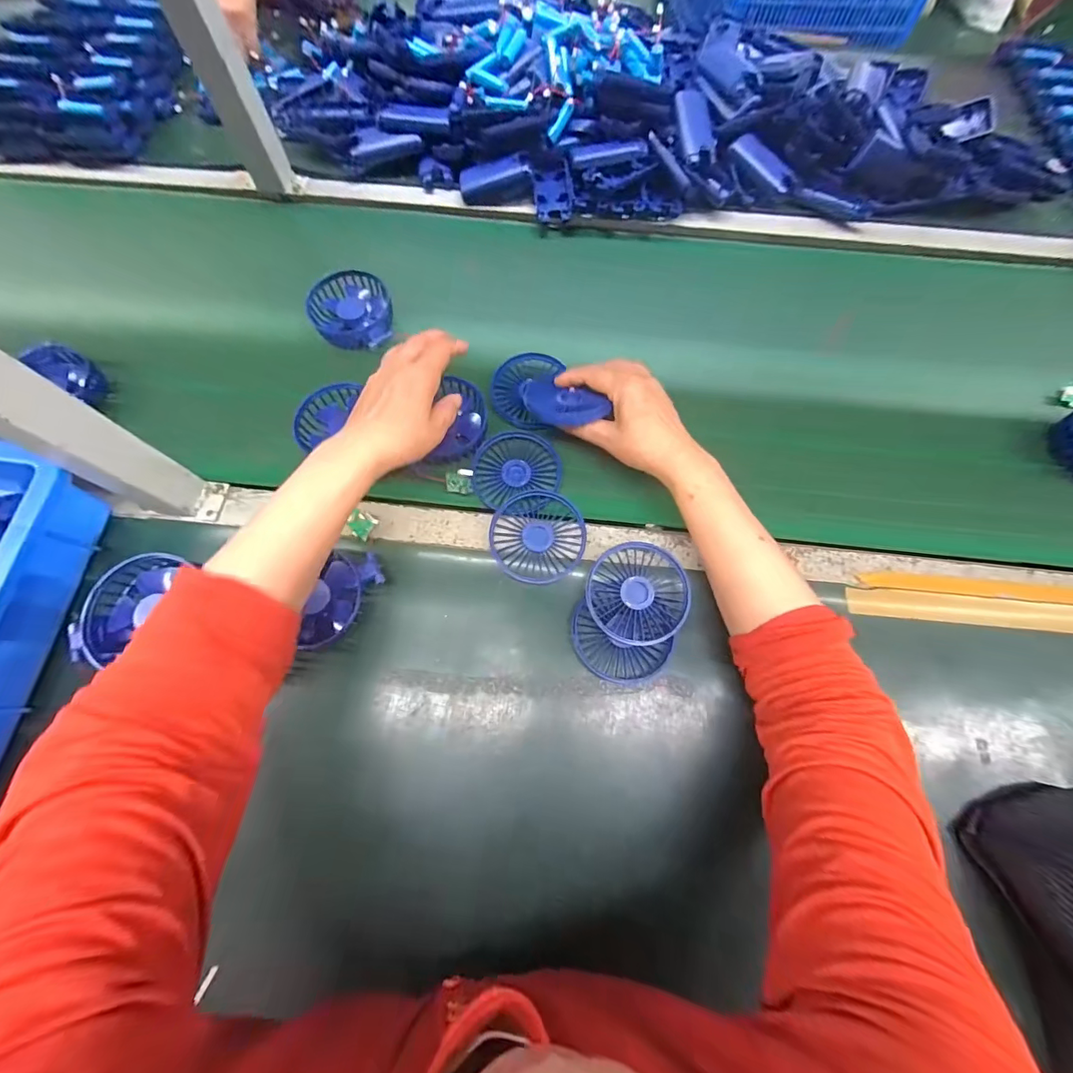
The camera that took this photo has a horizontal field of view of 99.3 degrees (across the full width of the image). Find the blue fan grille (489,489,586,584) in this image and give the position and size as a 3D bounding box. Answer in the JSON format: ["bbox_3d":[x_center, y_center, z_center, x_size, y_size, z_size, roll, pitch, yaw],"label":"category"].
[{"bbox_3d":[0.002,-0.001,0.432,0.085,0.014,0.086,11,70,4],"label":"blue fan grille"}]

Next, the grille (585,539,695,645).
[{"bbox_3d":[0.090,0.050,0.408,0.086,0.021,0.088,23,72,8],"label":"grille"}]

